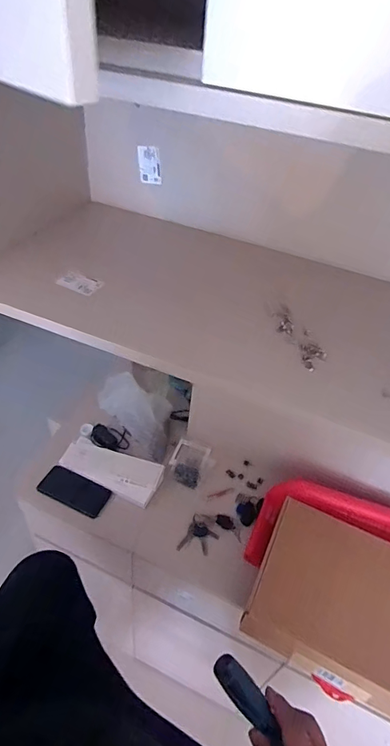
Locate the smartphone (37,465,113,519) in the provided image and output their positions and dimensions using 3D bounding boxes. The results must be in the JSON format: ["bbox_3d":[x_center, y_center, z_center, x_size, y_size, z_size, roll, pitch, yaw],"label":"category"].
[{"bbox_3d":[-0.279,0.271,0.967,0.164,0.014,0.071,20,70,16],"label":"smartphone"}]

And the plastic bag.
[{"bbox_3d":[-0.160,0.105,1.056,0.192,0.162,0.149,9,45,3],"label":"plastic bag"}]

